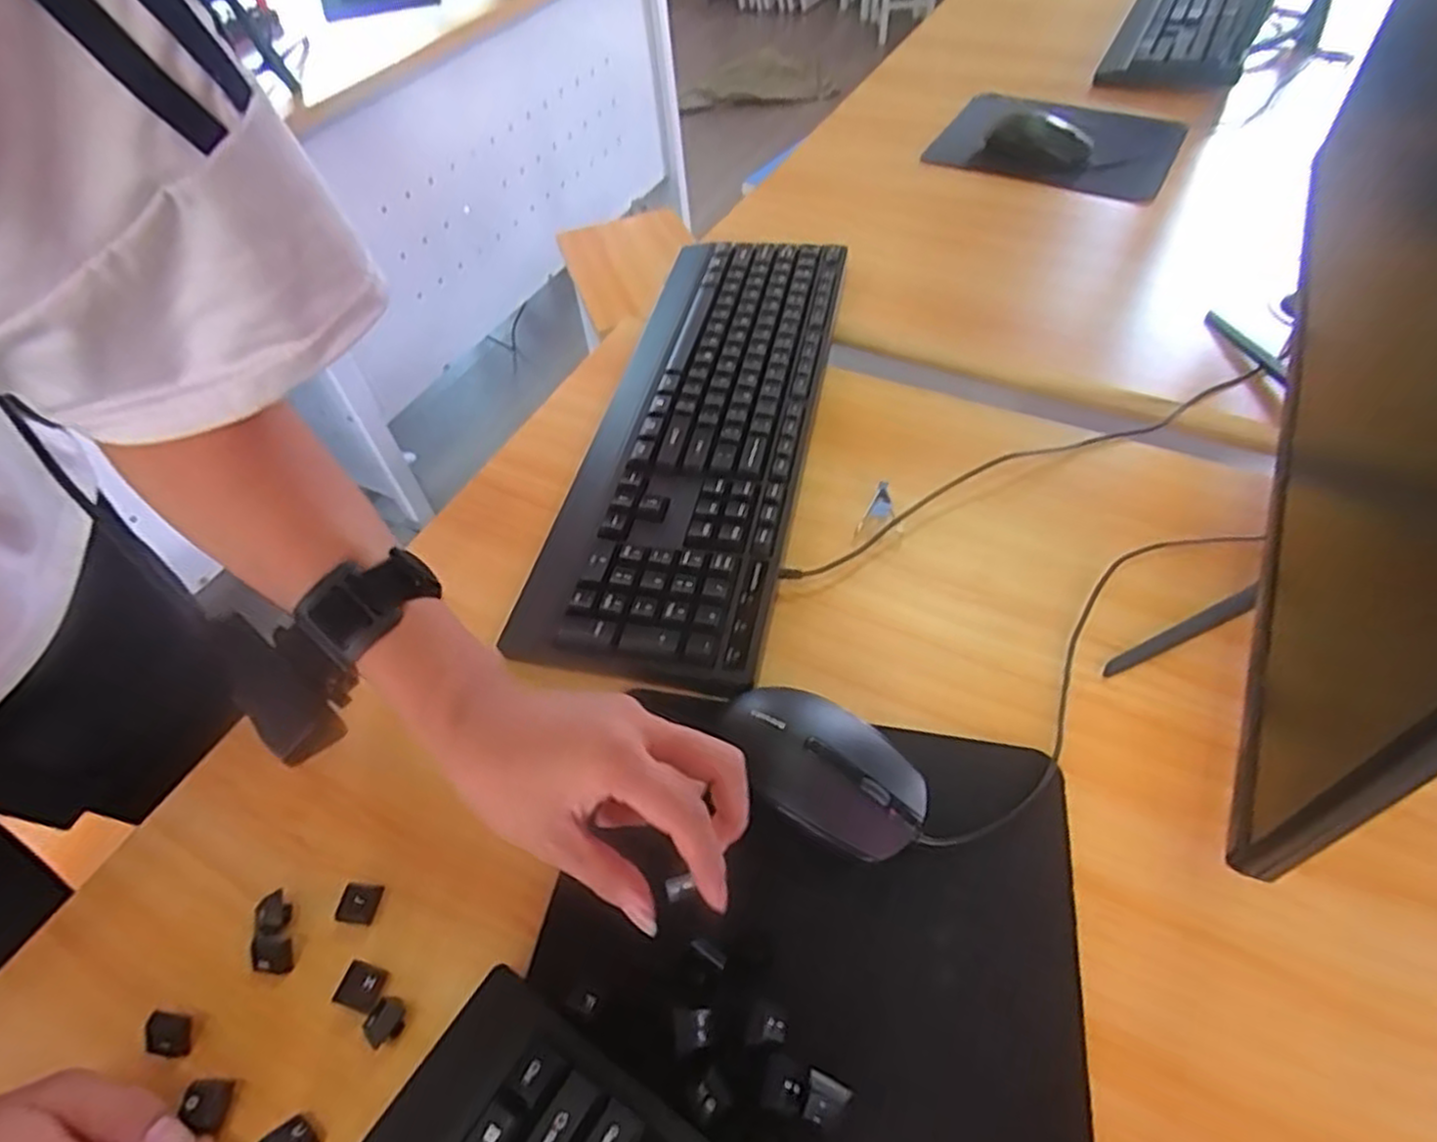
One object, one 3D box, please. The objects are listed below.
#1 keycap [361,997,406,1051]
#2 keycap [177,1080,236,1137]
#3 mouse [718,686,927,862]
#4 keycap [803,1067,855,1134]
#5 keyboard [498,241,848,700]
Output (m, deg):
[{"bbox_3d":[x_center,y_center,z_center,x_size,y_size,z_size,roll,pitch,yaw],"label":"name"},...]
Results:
[{"bbox_3d":[-0.146,0.198,0.322,0.014,0.010,0.017,22,57,20],"label":"keycap"},{"bbox_3d":[-0.212,0.221,0.304,0.014,0.013,0.017,-5,52,1],"label":"keycap"},{"bbox_3d":[0.050,0.098,0.366,0.103,0.035,0.060,27,59,23],"label":"mouse"},{"bbox_3d":[0.043,0.212,0.293,0.017,0.012,0.018,16,55,16],"label":"keycap"},{"bbox_3d":[-0.009,-0.108,0.535,0.147,0.032,0.430,7,53,10],"label":"keyboard"}]

